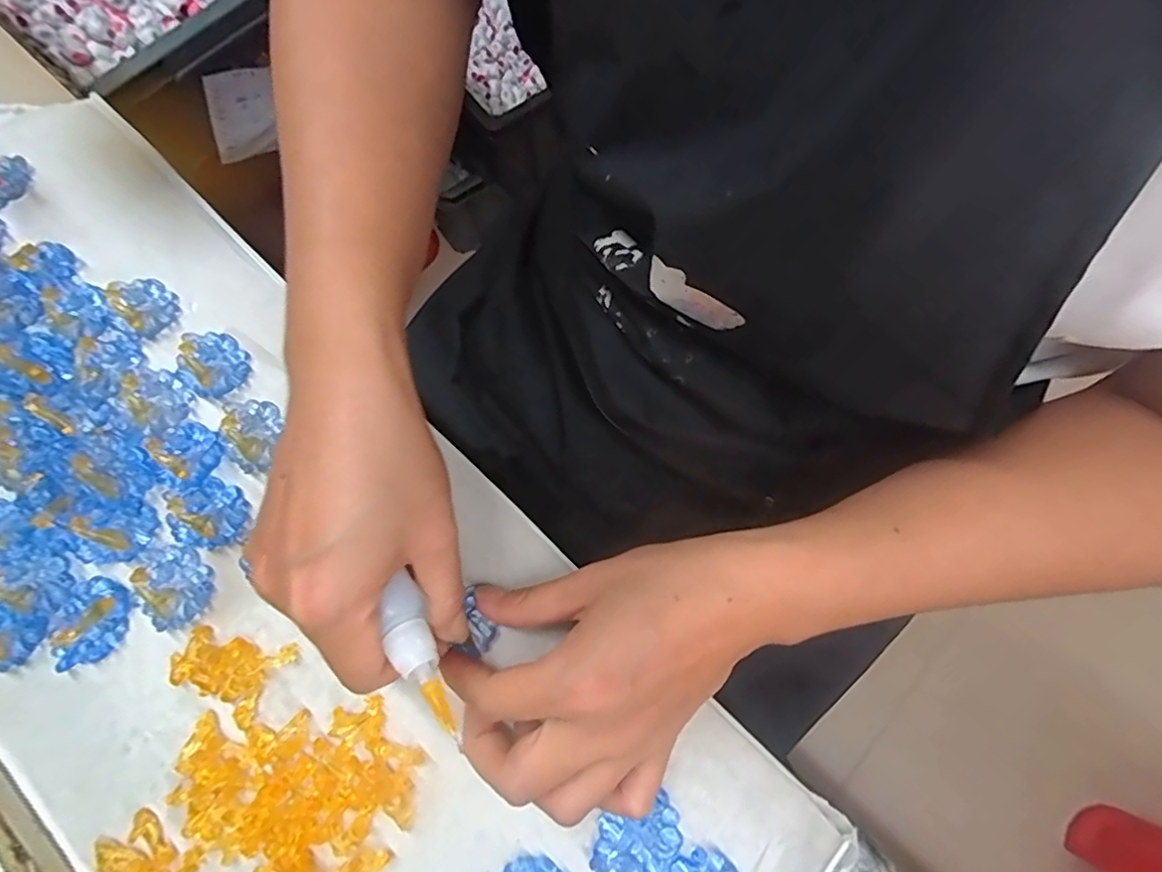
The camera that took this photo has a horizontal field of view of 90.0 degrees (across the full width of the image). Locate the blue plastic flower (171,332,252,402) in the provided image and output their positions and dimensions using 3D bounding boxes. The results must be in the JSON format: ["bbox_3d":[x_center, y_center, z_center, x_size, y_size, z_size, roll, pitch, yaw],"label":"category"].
[{"bbox_3d":[-0.182,-0.037,0.281,0.036,0.012,0.030,40,76,12],"label":"blue plastic flower"}]

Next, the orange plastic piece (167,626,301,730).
[{"bbox_3d":[-0.148,0.094,0.242,0.044,0.011,0.034,28,74,9],"label":"orange plastic piece"}]

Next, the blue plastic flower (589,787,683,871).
[{"bbox_3d":[0.022,0.157,0.221,0.036,0.006,0.029,-25,73,-8],"label":"blue plastic flower"}]

